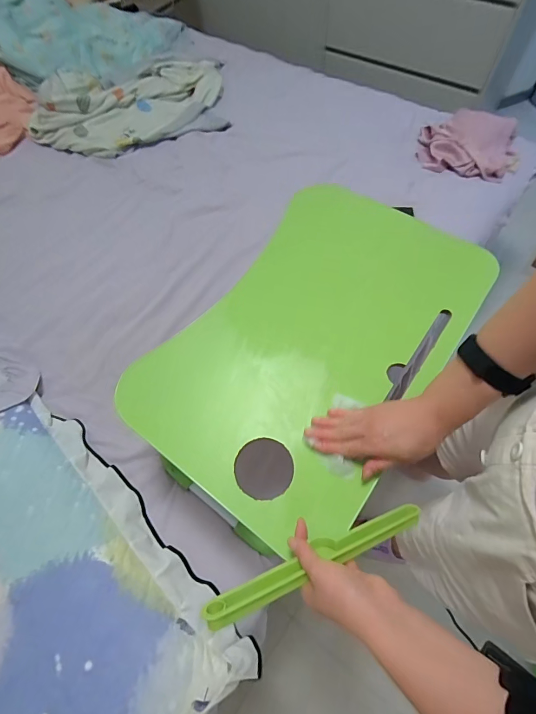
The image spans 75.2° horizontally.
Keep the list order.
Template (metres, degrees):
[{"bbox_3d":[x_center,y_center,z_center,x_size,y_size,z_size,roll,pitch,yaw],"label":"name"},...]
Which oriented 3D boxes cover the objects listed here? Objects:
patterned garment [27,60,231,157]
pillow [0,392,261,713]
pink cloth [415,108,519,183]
[{"bbox_3d":[-0.459,-0.825,1.109,0.630,0.112,0.355,-12,64,-2],"label":"patterned garment"},{"bbox_3d":[-0.419,0.425,0.554,0.649,0.078,0.489,39,72,20],"label":"pillow"},{"bbox_3d":[0.590,-0.627,1.029,0.272,0.082,0.211,14,66,10],"label":"pink cloth"}]

